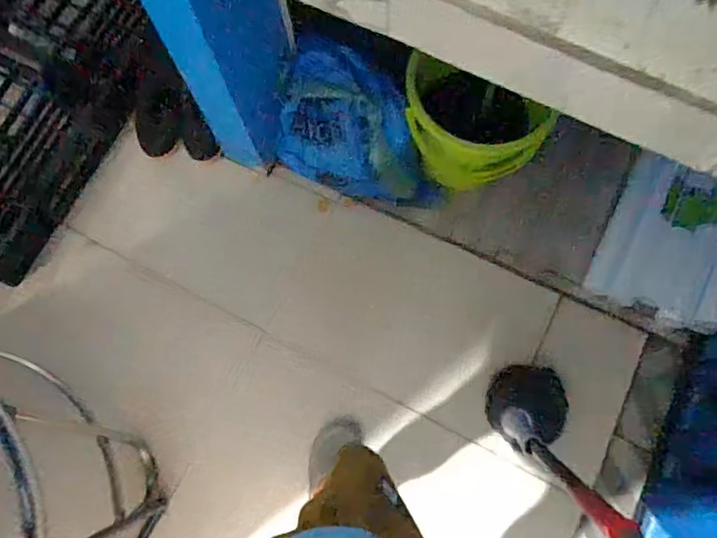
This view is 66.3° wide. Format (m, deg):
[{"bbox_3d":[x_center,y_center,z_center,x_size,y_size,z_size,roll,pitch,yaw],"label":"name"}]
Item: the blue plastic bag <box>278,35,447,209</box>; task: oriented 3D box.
[{"bbox_3d":[0.011,-0.283,1.209,0.363,0.334,0.178,19,77,6],"label":"blue plastic bag"}]

